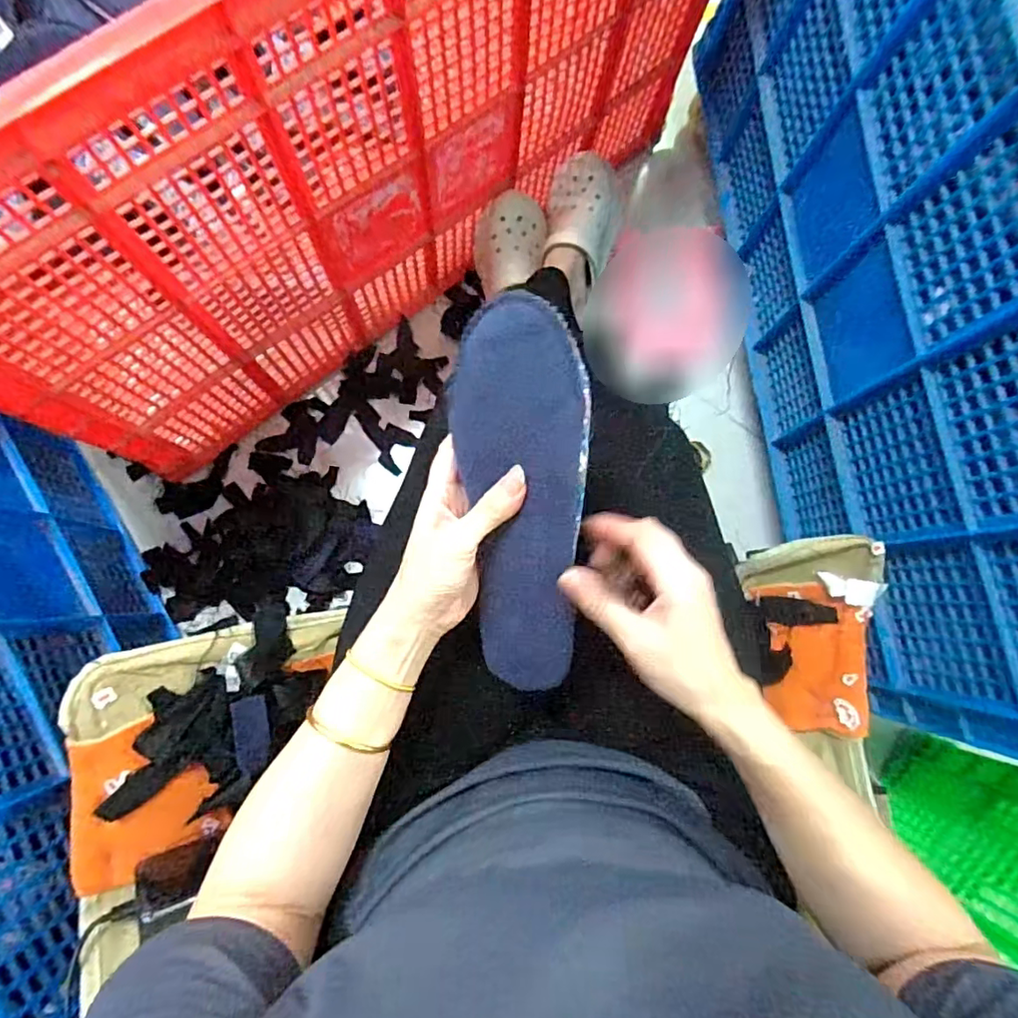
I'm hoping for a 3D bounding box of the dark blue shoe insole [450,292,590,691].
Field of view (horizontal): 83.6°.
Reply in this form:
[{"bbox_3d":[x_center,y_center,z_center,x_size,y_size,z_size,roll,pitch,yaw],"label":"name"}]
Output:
[{"bbox_3d":[0.007,0.002,0.364,0.085,0.010,0.251,8,111,25],"label":"dark blue shoe insole"}]

